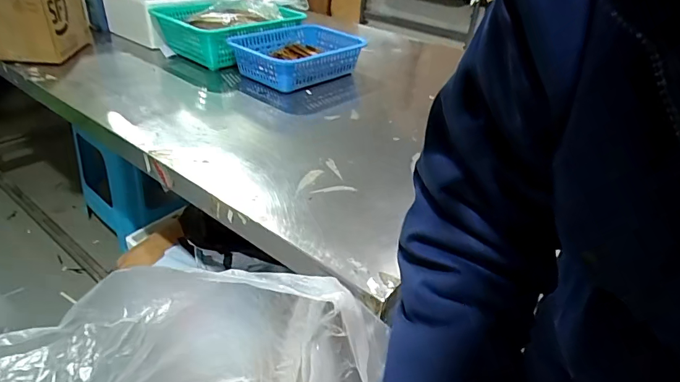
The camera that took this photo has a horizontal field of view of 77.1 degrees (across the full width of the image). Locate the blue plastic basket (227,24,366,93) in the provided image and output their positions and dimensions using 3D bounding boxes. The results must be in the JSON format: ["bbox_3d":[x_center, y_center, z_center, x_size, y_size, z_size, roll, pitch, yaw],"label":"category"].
[{"bbox_3d":[-0.097,-0.306,0.978,0.183,0.086,0.255,30,41,30],"label":"blue plastic basket"}]

